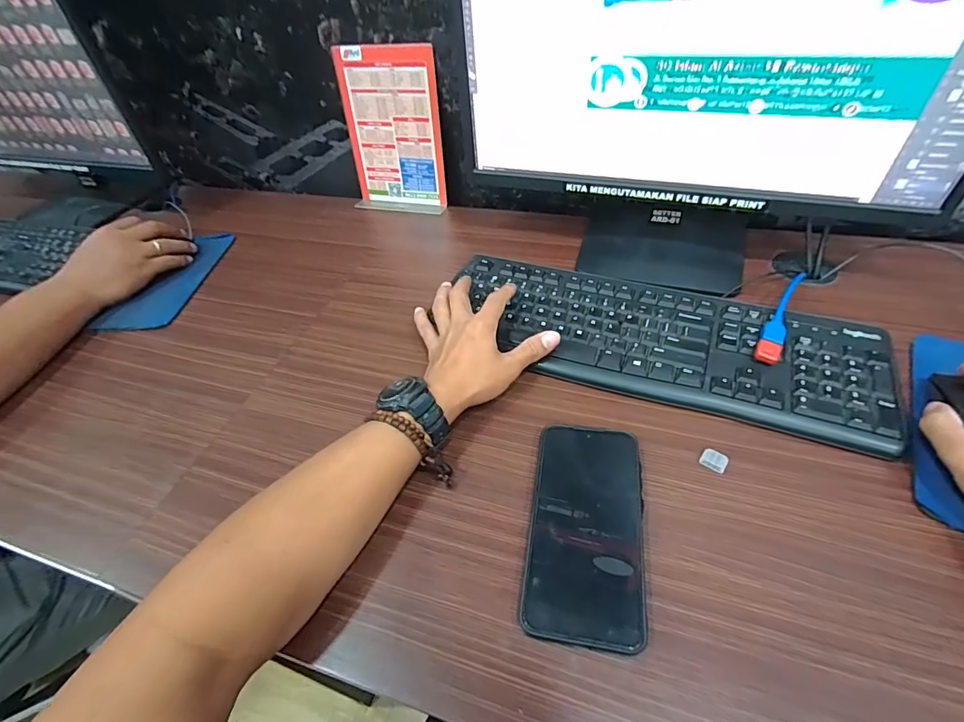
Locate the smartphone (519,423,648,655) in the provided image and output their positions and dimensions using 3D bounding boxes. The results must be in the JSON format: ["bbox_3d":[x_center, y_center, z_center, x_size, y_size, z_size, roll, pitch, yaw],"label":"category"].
[{"bbox_3d":[0.077,0.117,0.327,0.079,0.009,0.158,5,52,12],"label":"smartphone"}]

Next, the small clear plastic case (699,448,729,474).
[{"bbox_3d":[0.190,0.081,0.362,0.019,0.004,0.015,28,56,28],"label":"small clear plastic case"}]

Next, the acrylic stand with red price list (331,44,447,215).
[{"bbox_3d":[-0.133,-0.332,0.657,0.150,0.208,0.050,9,50,16],"label":"acrylic stand with red price list"}]

